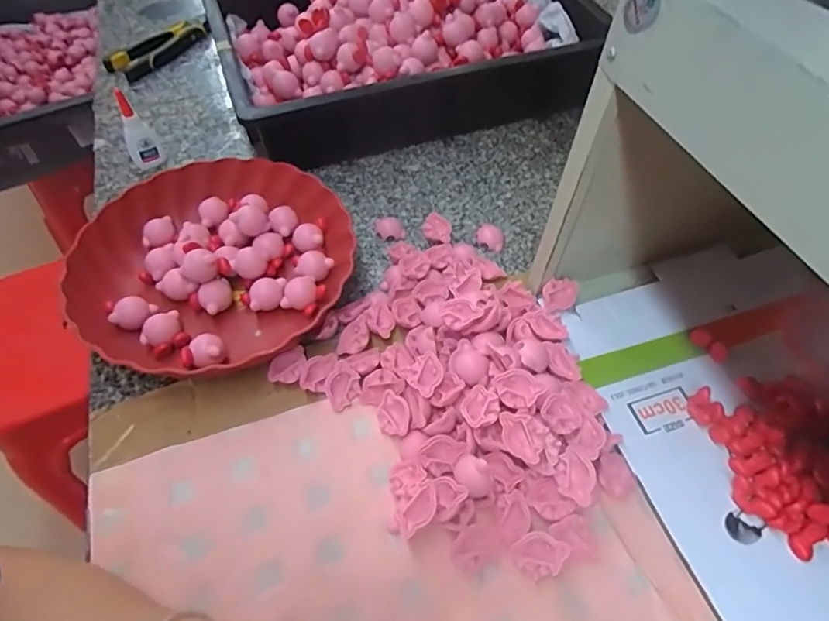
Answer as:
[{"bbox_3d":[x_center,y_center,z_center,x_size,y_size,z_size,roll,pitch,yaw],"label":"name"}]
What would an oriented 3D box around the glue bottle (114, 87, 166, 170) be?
[{"bbox_3d":[-0.299,-0.196,0.562,0.034,0.081,0.024,-21,55,-14],"label":"glue bottle"}]

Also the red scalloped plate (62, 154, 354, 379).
[{"bbox_3d":[-0.182,-0.048,0.475,0.225,0.048,0.225,-1,53,1],"label":"red scalloped plate"}]

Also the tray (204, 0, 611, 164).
[{"bbox_3d":[-0.024,-0.340,0.670,0.421,0.133,0.331,-19,55,-12],"label":"tray"}]

